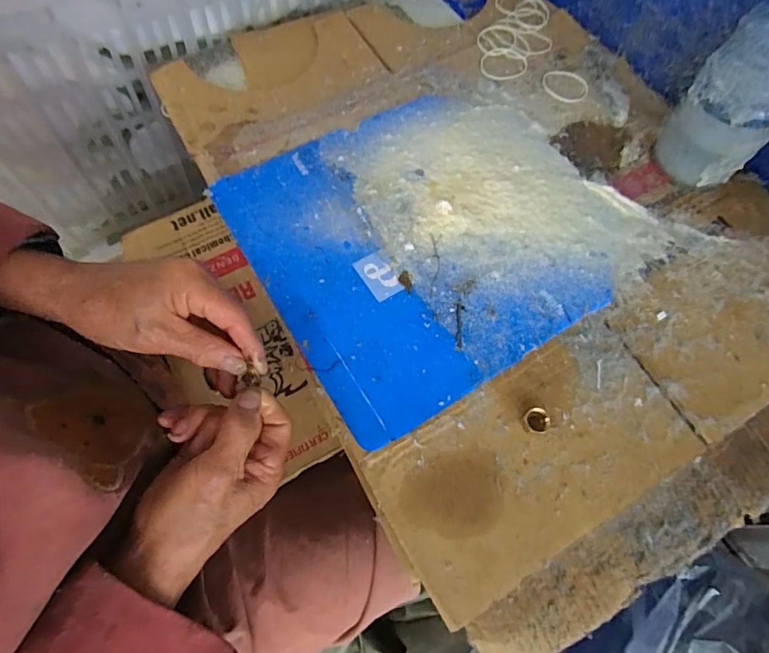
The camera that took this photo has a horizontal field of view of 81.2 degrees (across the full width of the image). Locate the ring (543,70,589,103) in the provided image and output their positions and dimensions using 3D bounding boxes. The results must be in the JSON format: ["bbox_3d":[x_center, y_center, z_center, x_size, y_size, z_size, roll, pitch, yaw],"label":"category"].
[{"bbox_3d":[0.207,-0.276,0.513,0.055,0.004,0.043,33,76,16],"label":"ring"}]

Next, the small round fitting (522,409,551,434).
[{"bbox_3d":[0.117,0.074,0.347,0.020,0.014,0.020,1,67,-1],"label":"small round fitting"}]

